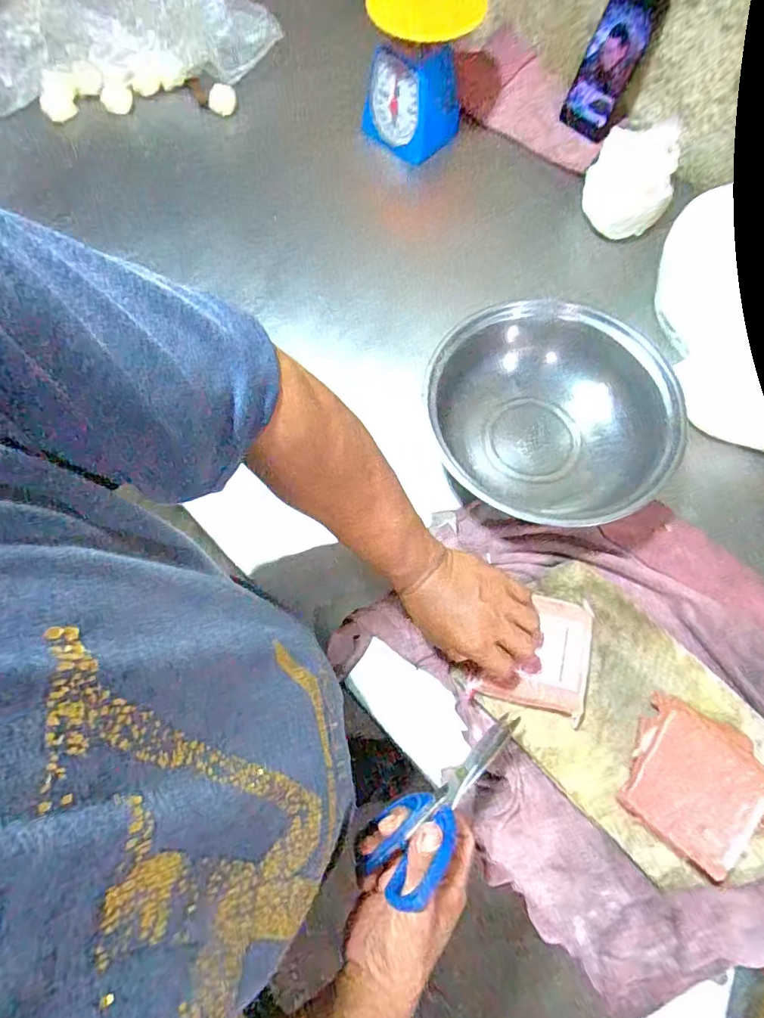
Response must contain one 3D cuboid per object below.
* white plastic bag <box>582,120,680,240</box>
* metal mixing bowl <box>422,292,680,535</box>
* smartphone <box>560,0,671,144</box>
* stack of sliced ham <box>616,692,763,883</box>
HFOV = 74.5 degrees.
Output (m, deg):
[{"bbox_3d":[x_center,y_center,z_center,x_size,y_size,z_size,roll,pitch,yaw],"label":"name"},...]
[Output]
[{"bbox_3d":[0.353,-0.465,0.707,0.119,0.083,0.123,21,74,9],"label":"white plastic bag"},{"bbox_3d":[0.190,-0.102,0.580,0.243,0.089,0.269,-27,73,-7],"label":"metal mixing bowl"},{"bbox_3d":[0.321,-0.623,0.709,0.075,0.162,0.014,27,57,5],"label":"smartphone"},{"bbox_3d":[0.275,0.241,0.448,0.108,0.038,0.113,38,77,13],"label":"stack of sliced ham"}]

